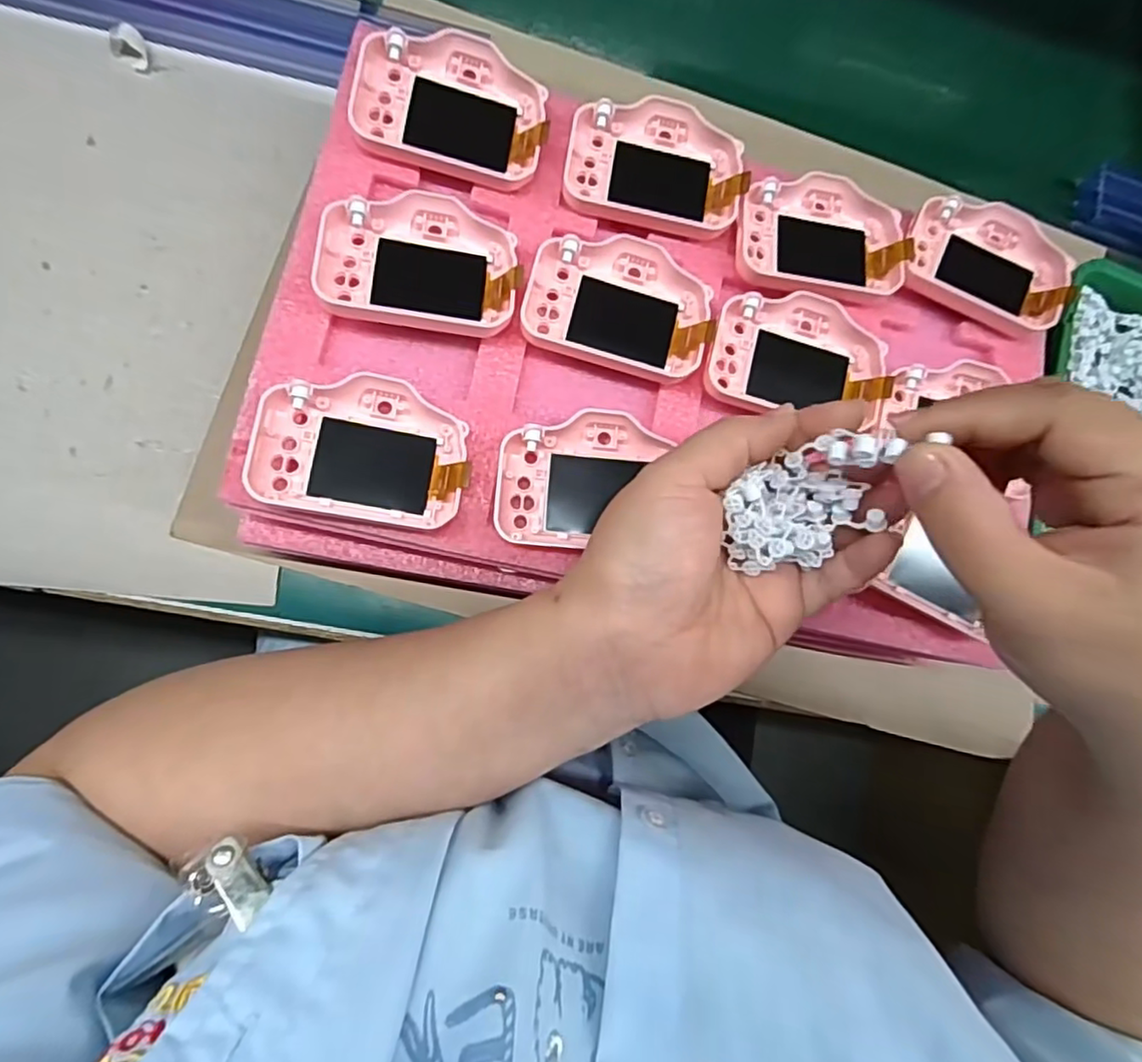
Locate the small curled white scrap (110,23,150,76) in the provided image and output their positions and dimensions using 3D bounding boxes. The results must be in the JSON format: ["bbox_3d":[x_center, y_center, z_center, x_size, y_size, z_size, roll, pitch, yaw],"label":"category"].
[{"bbox_3d":[-0.239,-0.262,0.344,0.017,0.011,0.021,-33,87,-9],"label":"small curled white scrap"}]

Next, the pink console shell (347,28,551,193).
[{"bbox_3d":[-0.053,-0.196,0.289,0.083,0.020,0.059,11,81,-9],"label":"pink console shell"}]

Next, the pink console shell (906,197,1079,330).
[{"bbox_3d":[0.215,-0.141,0.326,0.081,0.019,0.061,27,79,-6],"label":"pink console shell"}]

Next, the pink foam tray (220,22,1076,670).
[{"bbox_3d":[0.054,-0.081,0.302,0.365,0.042,0.240,11,81,-9],"label":"pink foam tray"}]

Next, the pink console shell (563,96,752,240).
[{"bbox_3d":[0.041,-0.177,0.305,0.084,0.015,0.058,14,81,-8],"label":"pink console shell"}]

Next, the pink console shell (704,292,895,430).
[{"bbox_3d":[0.109,-0.084,0.301,0.083,0.013,0.055,12,81,-8],"label":"pink console shell"}]

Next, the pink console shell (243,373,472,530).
[{"bbox_3d":[-0.086,-0.035,0.265,0.082,0.019,0.058,9,82,-9],"label":"pink console shell"}]

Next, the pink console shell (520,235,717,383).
[{"bbox_3d":[0.023,-0.106,0.292,0.083,0.011,0.061,15,81,-8],"label":"pink console shell"}]

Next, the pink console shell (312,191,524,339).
[{"bbox_3d":[-0.066,-0.119,0.280,0.084,0.016,0.060,2,83,-6],"label":"pink console shell"}]

